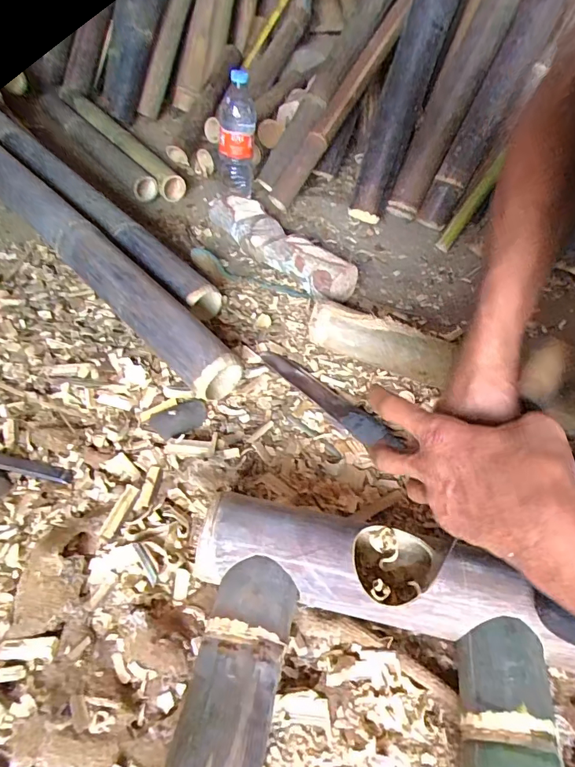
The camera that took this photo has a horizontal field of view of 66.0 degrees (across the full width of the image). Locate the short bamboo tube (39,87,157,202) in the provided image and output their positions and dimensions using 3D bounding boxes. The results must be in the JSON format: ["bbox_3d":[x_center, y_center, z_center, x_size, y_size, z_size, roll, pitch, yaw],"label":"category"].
[{"bbox_3d":[-0.463,-0.569,1.040,0.063,0.068,0.589,-29,56,-27],"label":"short bamboo tube"}]

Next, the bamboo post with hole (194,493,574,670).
[{"bbox_3d":[0.080,0.172,0.398,0.314,0.067,0.075,11,47,5],"label":"bamboo post with hole"}]

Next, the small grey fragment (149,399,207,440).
[{"bbox_3d":[-0.130,0.042,0.538,0.067,0.005,0.043,-21,52,-23],"label":"small grey fragment"}]

